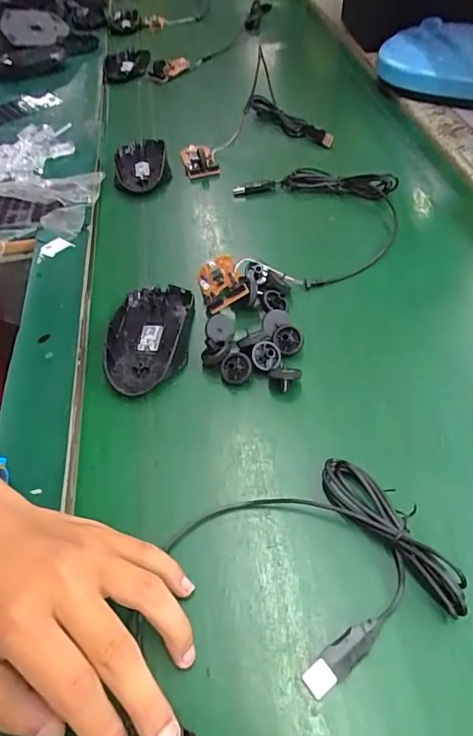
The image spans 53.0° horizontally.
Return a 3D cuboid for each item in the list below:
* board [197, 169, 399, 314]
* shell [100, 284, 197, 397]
[{"bbox_3d":[0.064,-0.128,0.448,0.168,0.026,0.217,7,52,11],"label":"board"},{"bbox_3d":[-0.070,-0.026,0.383,0.066,0.019,0.108,-4,51,2],"label":"shell"}]

